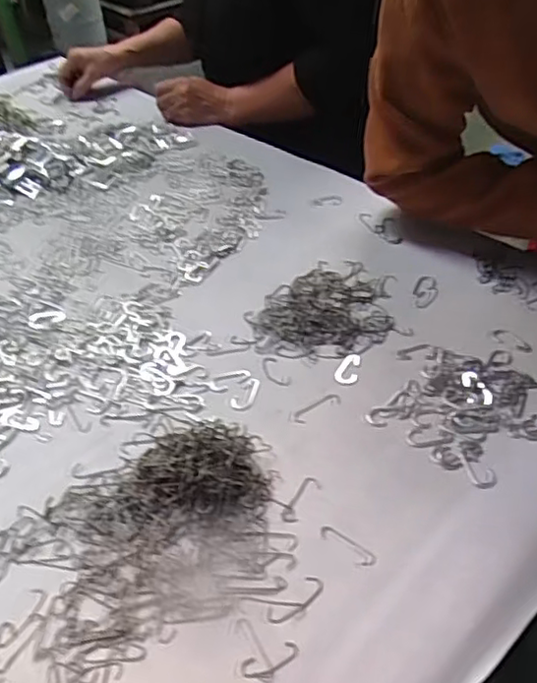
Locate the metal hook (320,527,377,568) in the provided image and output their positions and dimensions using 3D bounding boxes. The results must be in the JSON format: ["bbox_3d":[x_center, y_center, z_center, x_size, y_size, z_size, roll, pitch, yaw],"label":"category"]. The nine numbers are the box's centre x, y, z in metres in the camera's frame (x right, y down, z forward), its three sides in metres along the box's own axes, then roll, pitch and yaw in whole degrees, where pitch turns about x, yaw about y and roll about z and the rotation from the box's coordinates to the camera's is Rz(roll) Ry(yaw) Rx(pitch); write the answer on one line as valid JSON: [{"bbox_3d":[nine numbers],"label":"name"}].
[{"bbox_3d":[0.055,0.144,0.445,0.044,0.004,0.014,29,53,34],"label":"metal hook"}]

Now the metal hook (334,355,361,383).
[{"bbox_3d":[0.072,0.024,0.570,0.020,0.005,0.033,6,43,14],"label":"metal hook"}]

